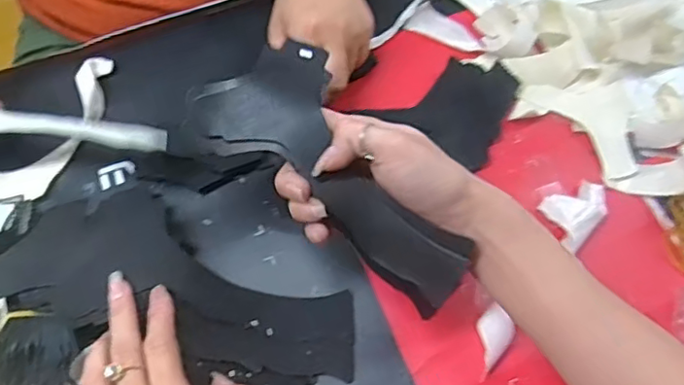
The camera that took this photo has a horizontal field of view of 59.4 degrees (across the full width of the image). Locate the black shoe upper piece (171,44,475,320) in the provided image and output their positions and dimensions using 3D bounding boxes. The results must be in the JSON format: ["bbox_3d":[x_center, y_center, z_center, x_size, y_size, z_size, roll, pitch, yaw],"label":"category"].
[{"bbox_3d":[-0.003,-0.006,0.363,0.188,0.033,0.093,45,71,3],"label":"black shoe upper piece"}]

